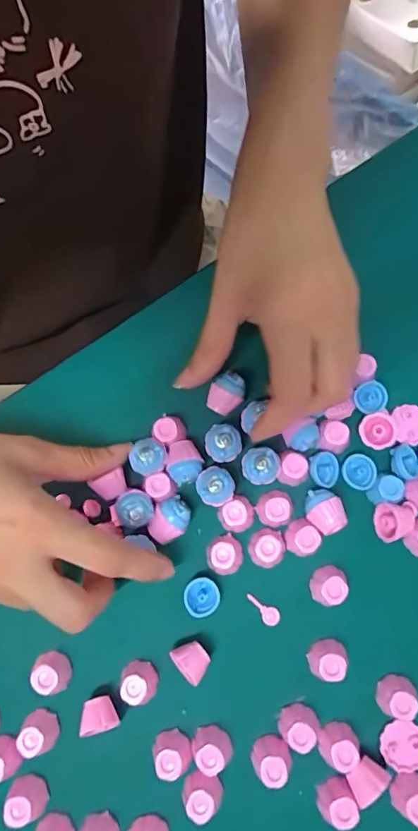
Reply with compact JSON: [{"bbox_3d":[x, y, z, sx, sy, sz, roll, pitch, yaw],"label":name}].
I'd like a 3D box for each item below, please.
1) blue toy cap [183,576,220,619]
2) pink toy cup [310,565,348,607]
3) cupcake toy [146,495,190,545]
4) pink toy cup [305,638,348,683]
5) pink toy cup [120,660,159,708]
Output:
[{"bbox_3d":[-0.004,0.098,0.259,0.019,0.008,0.019,0,77,2],"label":"blue toy cap"},{"bbox_3d":[0.064,0.091,0.255,0.017,0.013,0.018,0,77,2],"label":"pink toy cup"},{"bbox_3d":[-0.022,0.058,0.264,0.024,0.020,0.020,-29,78,-5],"label":"cupcake toy"},{"bbox_3d":[0.062,0.127,0.249,0.017,0.015,0.019,35,80,9],"label":"pink toy cup"},{"bbox_3d":[-0.037,0.140,0.249,0.017,0.015,0.020,-12,77,-1],"label":"pink toy cup"}]

